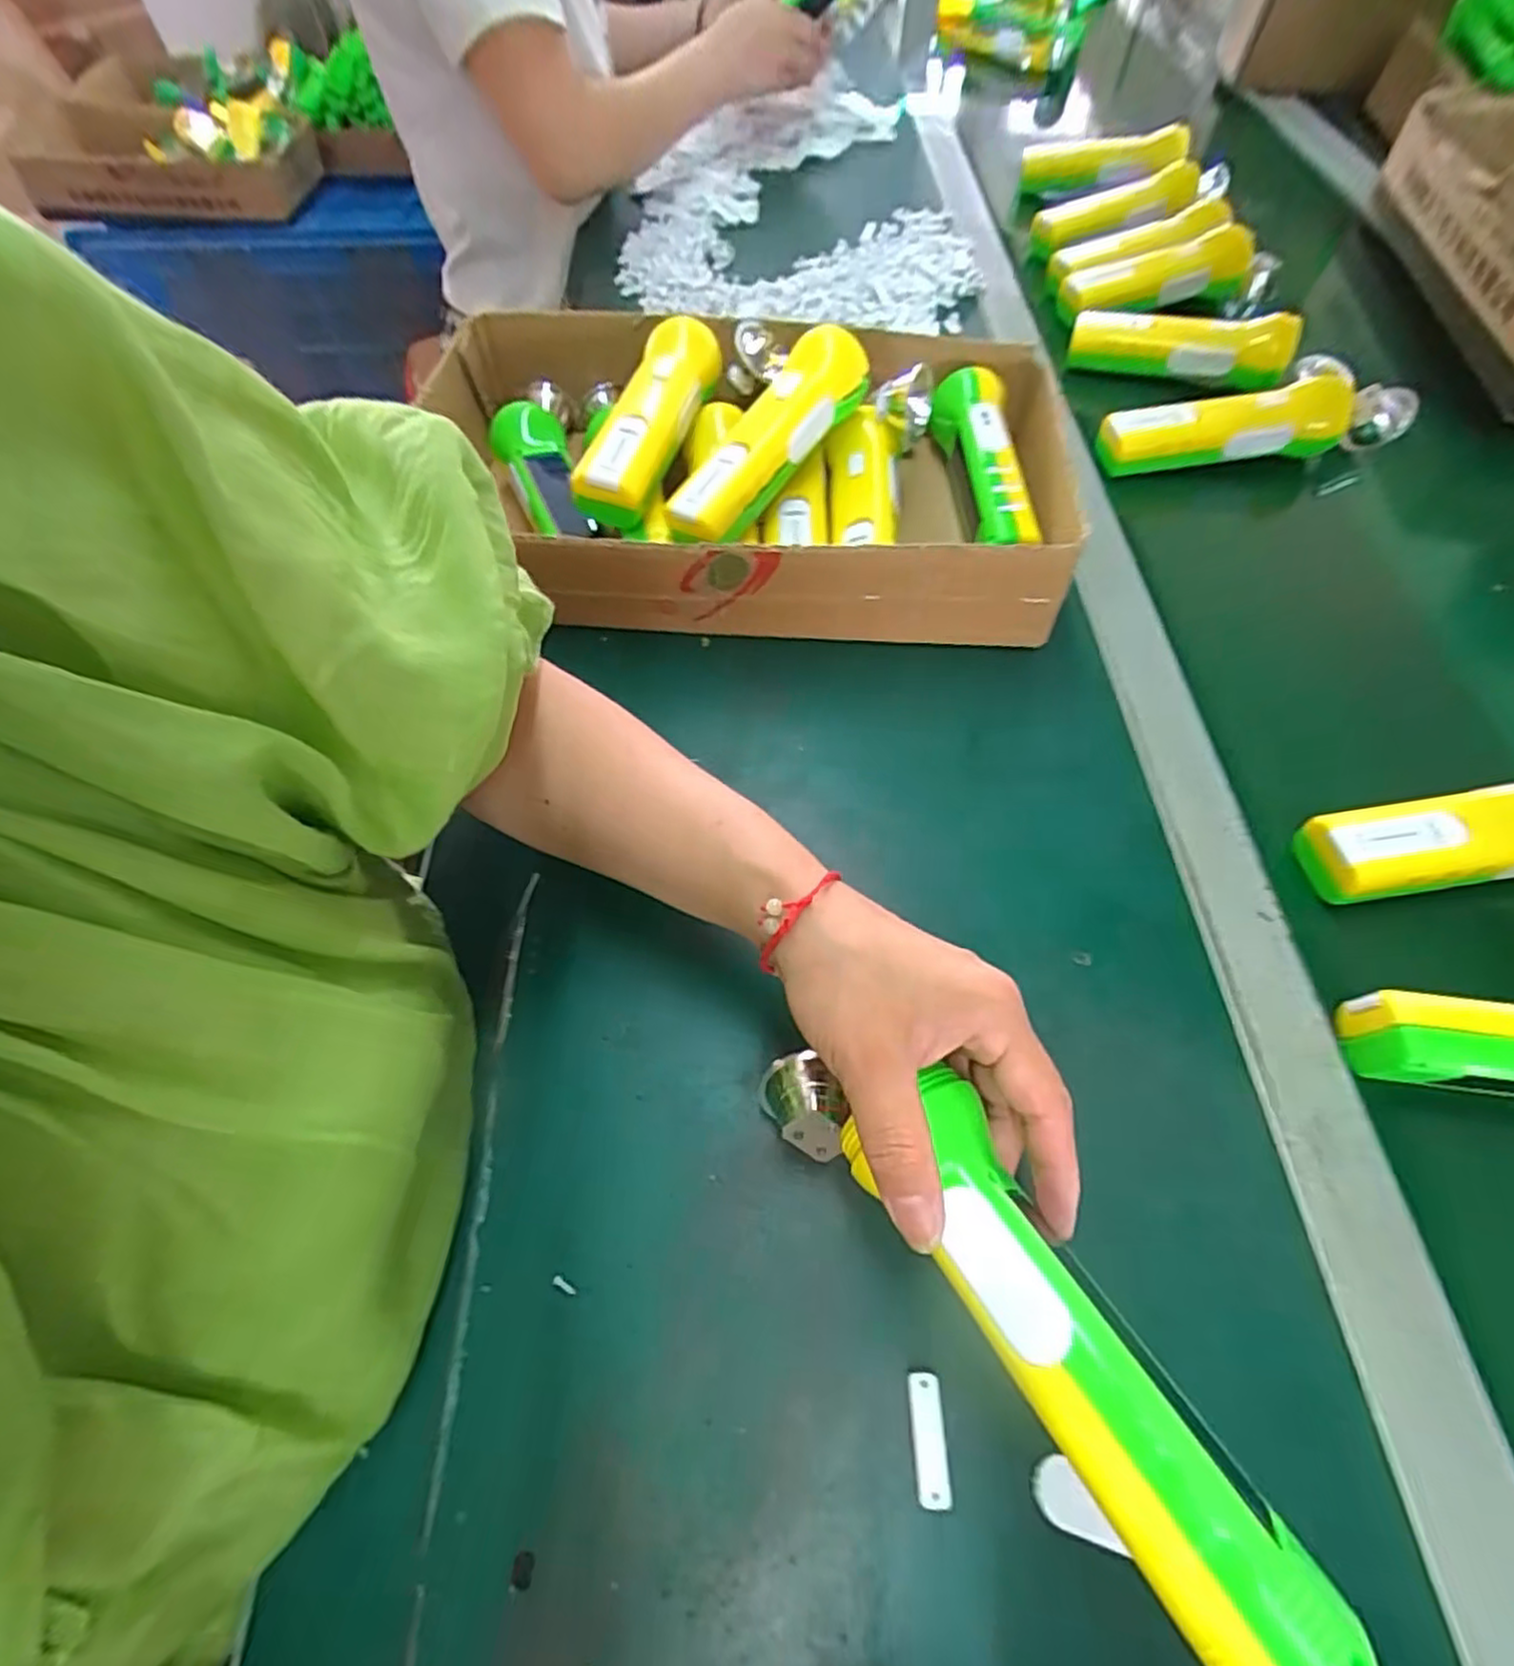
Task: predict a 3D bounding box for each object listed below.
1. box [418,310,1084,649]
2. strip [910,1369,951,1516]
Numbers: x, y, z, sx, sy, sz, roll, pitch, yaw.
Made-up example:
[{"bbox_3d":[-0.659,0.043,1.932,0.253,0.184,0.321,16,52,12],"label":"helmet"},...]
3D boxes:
[{"bbox_3d":[-0.019,-0.252,0.487,0.439,0.083,0.257,5,60,4],"label":"box"},{"bbox_3d":[0.062,0.218,0.258,0.011,0.004,0.038,-1,60,0],"label":"strip"}]

